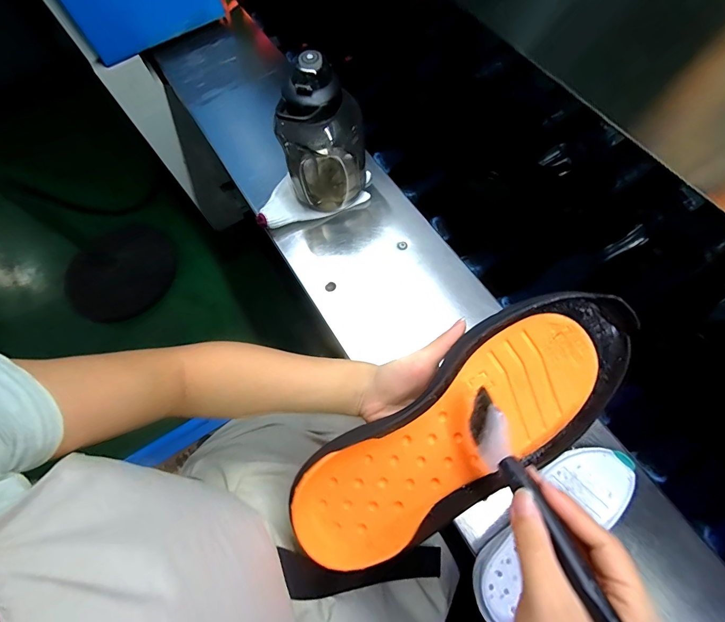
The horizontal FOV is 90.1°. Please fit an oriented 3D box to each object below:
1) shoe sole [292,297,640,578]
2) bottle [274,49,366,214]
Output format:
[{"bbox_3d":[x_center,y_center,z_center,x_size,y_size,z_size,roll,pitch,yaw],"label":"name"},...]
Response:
[{"bbox_3d":[0.079,0.100,0.297,0.306,0.040,0.107,-38,71,4],"label":"shoe sole"},{"bbox_3d":[-0.057,-0.242,0.540,0.120,0.236,0.095,-4,68,1],"label":"bottle"}]

